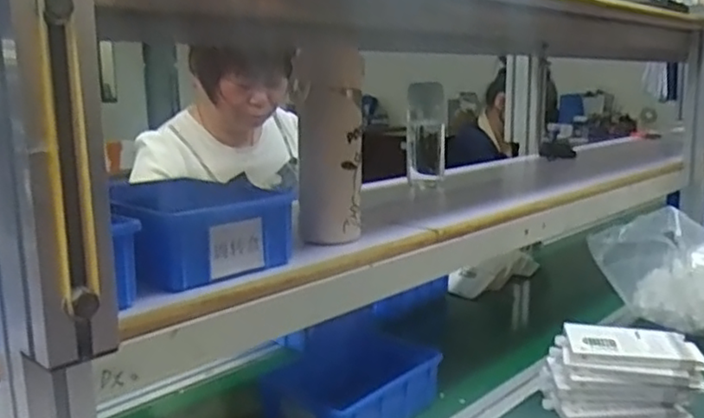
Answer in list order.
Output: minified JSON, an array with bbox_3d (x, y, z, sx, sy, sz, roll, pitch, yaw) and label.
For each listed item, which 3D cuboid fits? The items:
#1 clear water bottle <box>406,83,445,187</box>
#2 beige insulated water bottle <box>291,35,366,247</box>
[{"bbox_3d":[0.114,-0.115,1.007,0.054,0.152,0.057,0,11,9],"label":"clear water bottle"},{"bbox_3d":[-0.022,-0.065,0.664,0.068,0.189,0.059,-1,11,4],"label":"beige insulated water bottle"}]

